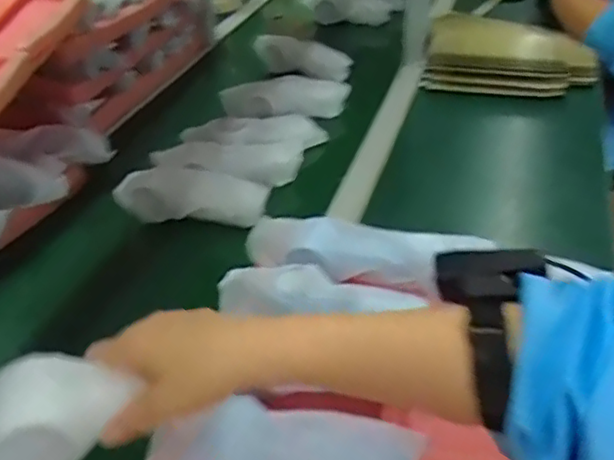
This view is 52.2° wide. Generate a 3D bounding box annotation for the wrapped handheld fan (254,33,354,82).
[{"bbox_3d":[-0.018,-0.319,1.139,0.218,0.063,0.041,27,47,33],"label":"wrapped handheld fan"}]

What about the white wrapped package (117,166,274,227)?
[{"bbox_3d":[-0.149,-0.042,0.783,0.200,0.050,0.068,13,40,19],"label":"white wrapped package"}]

